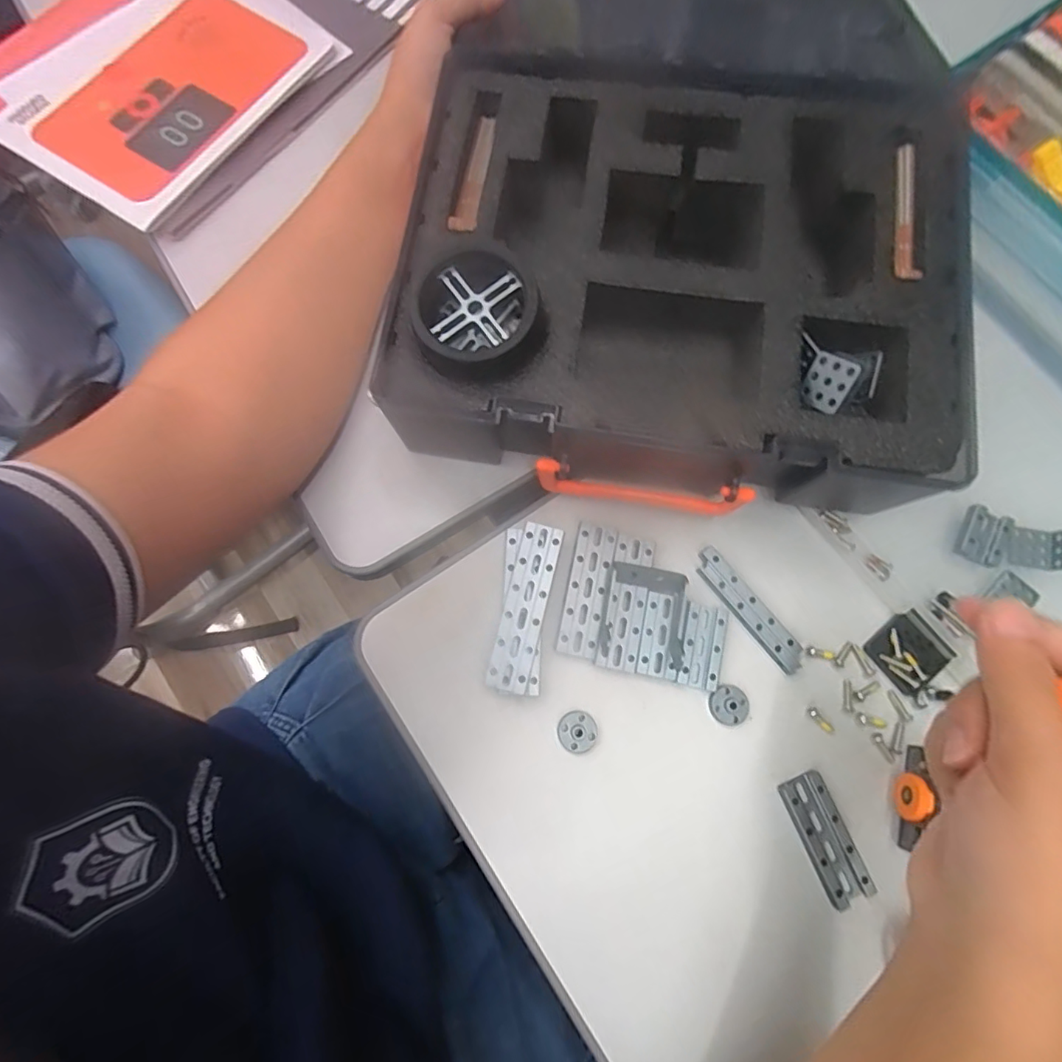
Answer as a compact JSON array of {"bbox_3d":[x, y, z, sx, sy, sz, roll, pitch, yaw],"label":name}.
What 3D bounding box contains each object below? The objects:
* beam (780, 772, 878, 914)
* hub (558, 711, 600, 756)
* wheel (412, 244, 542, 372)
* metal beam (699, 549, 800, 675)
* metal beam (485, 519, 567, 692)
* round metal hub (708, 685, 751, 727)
[{"bbox_3d":[0.161,0.167,0.284,0.026,0.009,0.063,-21,78,-8],"label":"beam"},{"bbox_3d":[0.026,0.113,0.292,0.021,0.005,0.023,1,76,-3],"label":"hub"},{"bbox_3d":[-0.027,-0.111,0.265,0.062,0.022,0.057,1,76,-3],"label":"wheel"},{"bbox_3d":[0.131,0.047,0.311,0.017,0.005,0.084,-37,81,-11],"label":"metal beam"},{"bbox_3d":[-0.003,0.043,0.297,0.024,0.004,0.094,14,75,1],"label":"metal beam"},{"bbox_3d":[0.114,0.101,0.299,0.022,0.006,0.022,1,76,-3],"label":"round metal hub"}]

